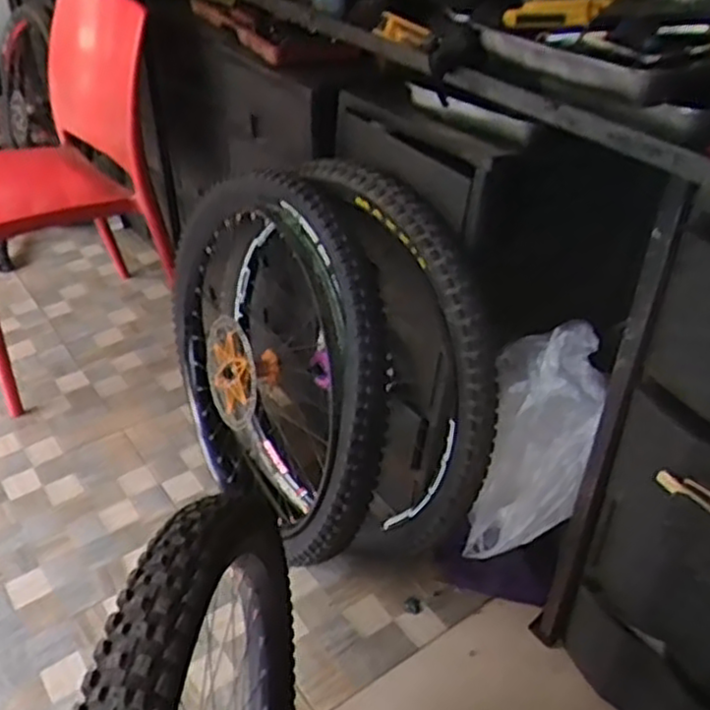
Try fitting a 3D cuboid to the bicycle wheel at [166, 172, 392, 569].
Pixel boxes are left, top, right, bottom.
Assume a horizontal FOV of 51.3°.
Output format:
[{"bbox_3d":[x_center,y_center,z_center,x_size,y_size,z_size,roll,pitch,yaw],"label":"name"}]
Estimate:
[{"bbox_3d":[-0.174,-0.008,1.331,0.112,0.608,0.714,-7,18,-36],"label":"bicycle wheel"}]

